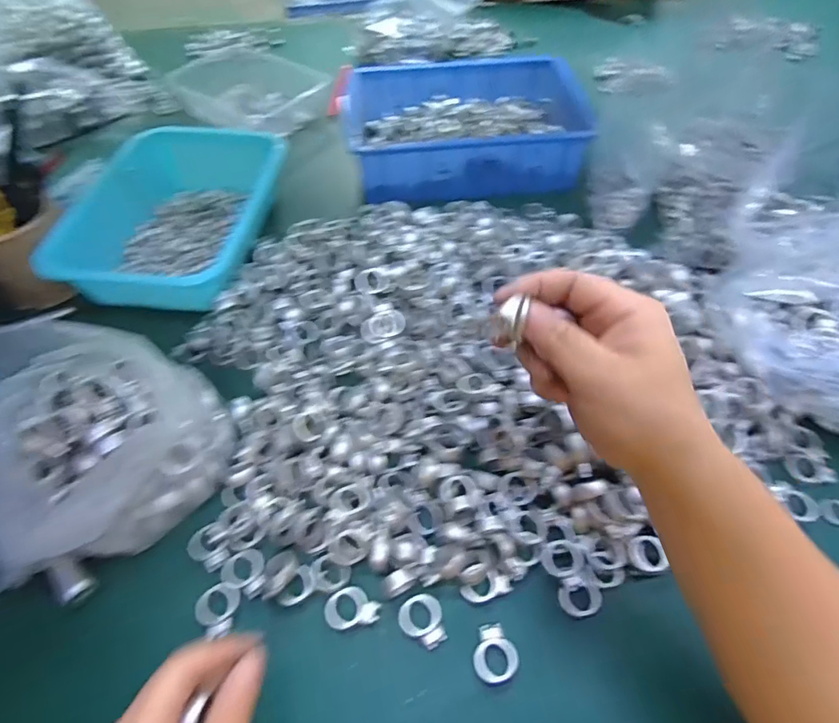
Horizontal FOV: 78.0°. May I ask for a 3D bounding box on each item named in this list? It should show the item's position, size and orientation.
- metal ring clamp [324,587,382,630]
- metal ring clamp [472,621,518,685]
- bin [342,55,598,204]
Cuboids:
[{"bbox_3d":[-0.048,0.174,0.368,0.038,0.004,0.025,-10,53,-5],"label":"metal ring clamp"},{"bbox_3d":[0.050,0.197,0.349,0.029,0.008,0.034,-12,53,-7],"label":"metal ring clamp"},{"bbox_3d":[0.065,-0.309,0.695,0.289,0.080,0.214,0,52,2],"label":"bin"}]

